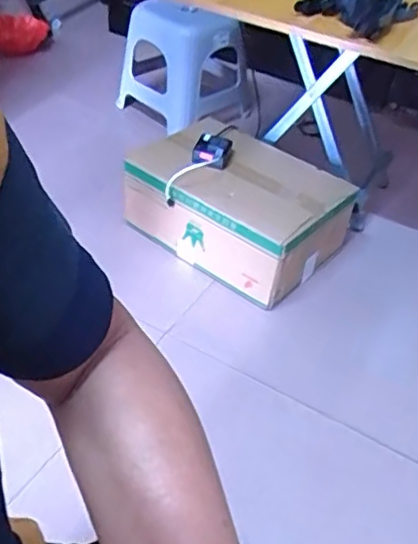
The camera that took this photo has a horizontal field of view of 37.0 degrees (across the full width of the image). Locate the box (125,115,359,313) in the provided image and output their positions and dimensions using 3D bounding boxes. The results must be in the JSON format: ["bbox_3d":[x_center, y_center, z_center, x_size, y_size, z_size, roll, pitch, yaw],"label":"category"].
[{"bbox_3d":[0.063,-0.149,1.368,0.444,0.188,0.307,32,47,25],"label":"box"}]

